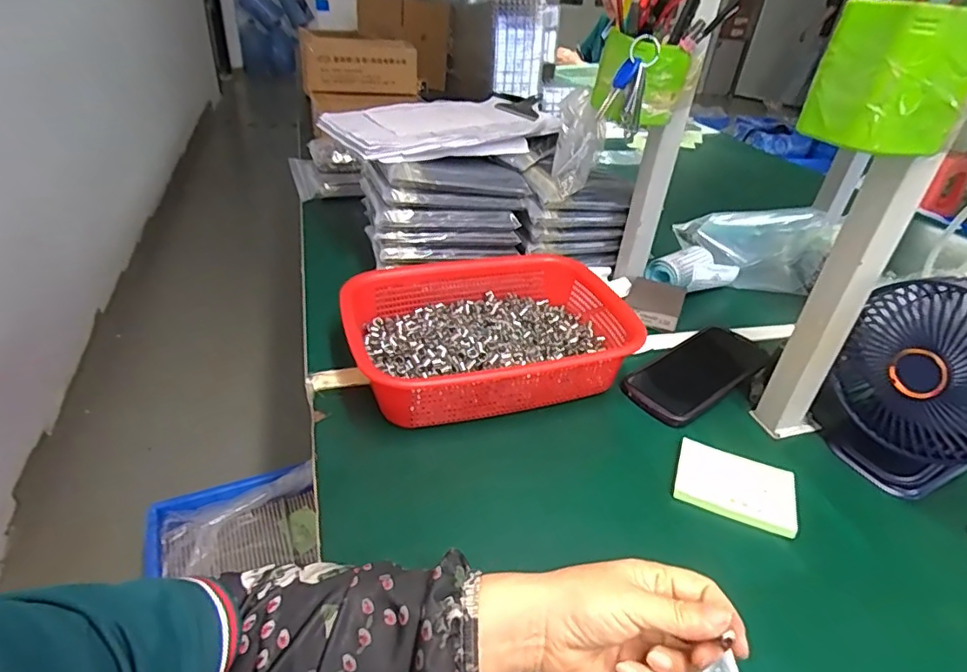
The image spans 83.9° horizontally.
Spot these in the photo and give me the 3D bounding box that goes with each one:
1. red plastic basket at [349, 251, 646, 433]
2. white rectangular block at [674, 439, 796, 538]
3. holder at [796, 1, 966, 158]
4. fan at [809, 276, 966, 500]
[{"bbox_3d":[0.012,0.000,0.569,0.295,0.075,0.211,-6,35,-16],"label":"red plastic basket"},{"bbox_3d":[0.214,0.129,0.459,0.094,0.017,0.063,16,35,17],"label":"white rectangular block"},{"bbox_3d":[0.261,-0.163,0.343,0.069,0.077,0.067,-6,35,-16],"label":"holder"},{"bbox_3d":[0.369,0.046,0.447,0.080,0.182,0.136,-25,43,-36],"label":"fan"}]

